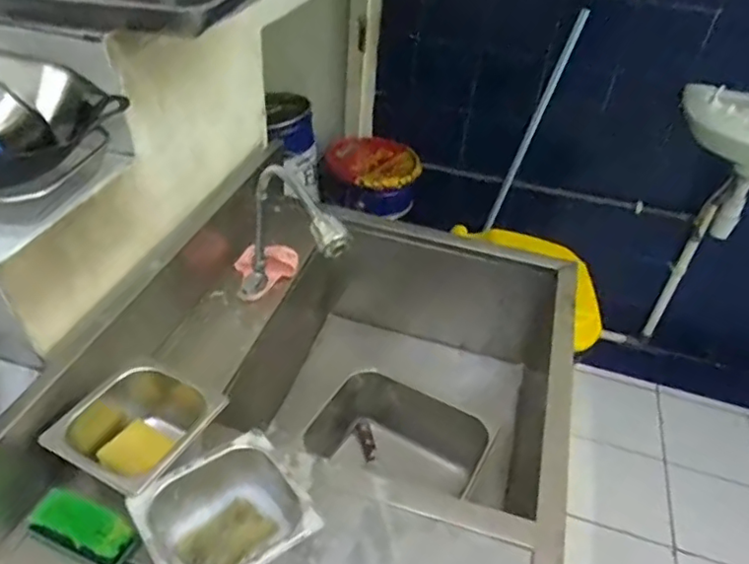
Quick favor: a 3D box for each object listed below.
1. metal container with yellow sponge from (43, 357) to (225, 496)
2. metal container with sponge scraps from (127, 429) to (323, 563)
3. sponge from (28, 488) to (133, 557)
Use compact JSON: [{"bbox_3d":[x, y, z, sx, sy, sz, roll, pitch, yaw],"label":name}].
[{"bbox_3d":[-0.318,0.207,0.816,0.177,0.093,0.179,22,42,20],"label":"metal container with yellow sponge"},{"bbox_3d":[-0.175,0.293,0.723,0.176,0.083,0.163,-24,47,-31],"label":"metal container with sponge scraps"},{"bbox_3d":[-0.360,0.296,0.743,0.120,0.025,0.046,24,41,3],"label":"sponge"}]

